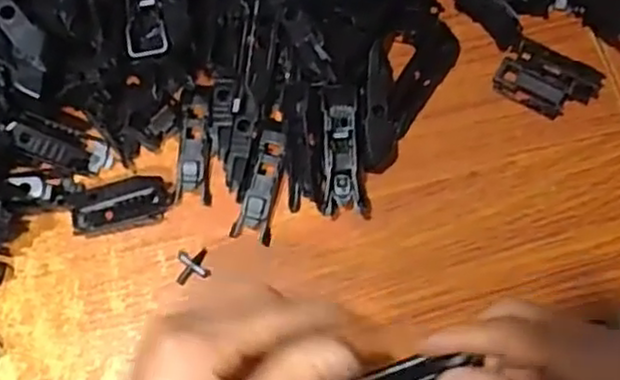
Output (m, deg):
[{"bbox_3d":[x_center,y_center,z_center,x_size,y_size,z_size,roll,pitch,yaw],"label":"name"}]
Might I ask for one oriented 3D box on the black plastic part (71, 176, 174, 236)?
[{"bbox_3d":[-0.101,0.008,0.375,0.053,0.021,0.020,-13,75,-4],"label":"black plastic part"}]

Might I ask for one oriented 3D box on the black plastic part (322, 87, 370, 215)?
[{"bbox_3d":[0.018,-0.020,0.376,0.022,0.018,0.067,-3,88,-2],"label":"black plastic part"}]

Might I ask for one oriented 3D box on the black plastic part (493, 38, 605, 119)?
[{"bbox_3d":[0.133,-0.060,0.399,0.052,0.016,0.033,36,77,9],"label":"black plastic part"}]

